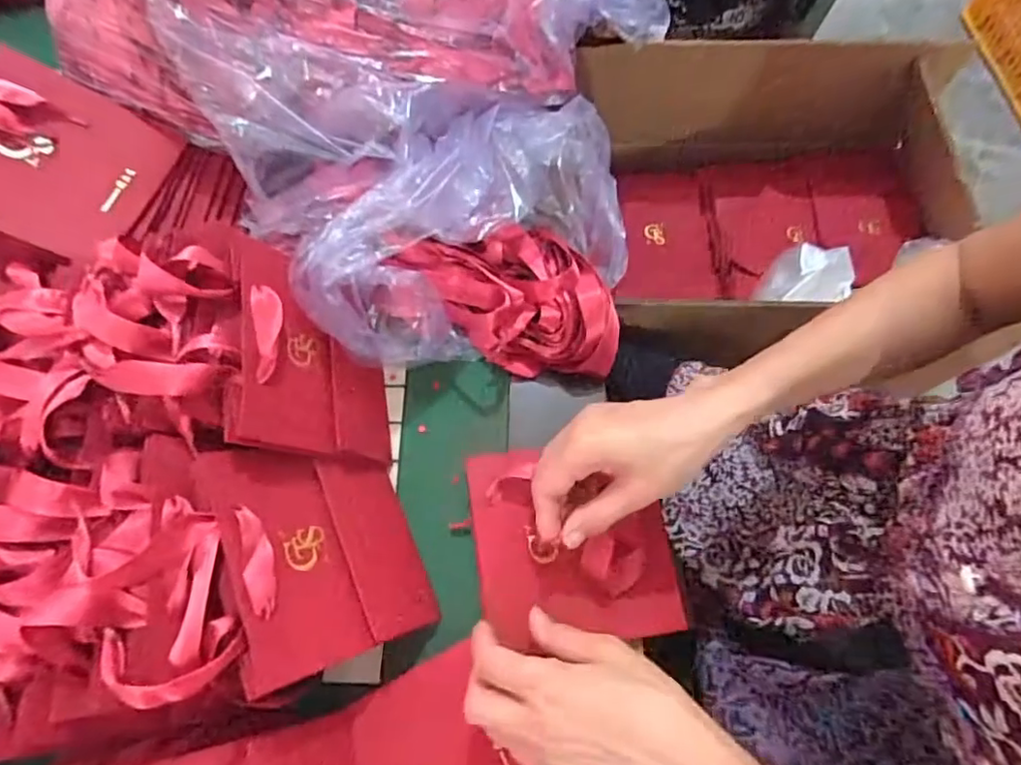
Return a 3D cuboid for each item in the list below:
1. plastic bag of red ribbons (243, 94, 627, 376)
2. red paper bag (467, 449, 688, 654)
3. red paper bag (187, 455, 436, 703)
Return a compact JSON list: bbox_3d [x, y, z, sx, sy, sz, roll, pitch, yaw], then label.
[{"bbox_3d":[-0.047,-0.118,0.461,0.264,0.135,0.186,-2,68,0],"label":"plastic bag of red ribbons"},{"bbox_3d":[0.044,0.111,0.431,0.136,0.014,0.132,-7,68,-2],"label":"red paper bag"},{"bbox_3d":[-0.115,0.104,0.391,0.015,0.138,0.135,-37,66,32],"label":"red paper bag"}]

